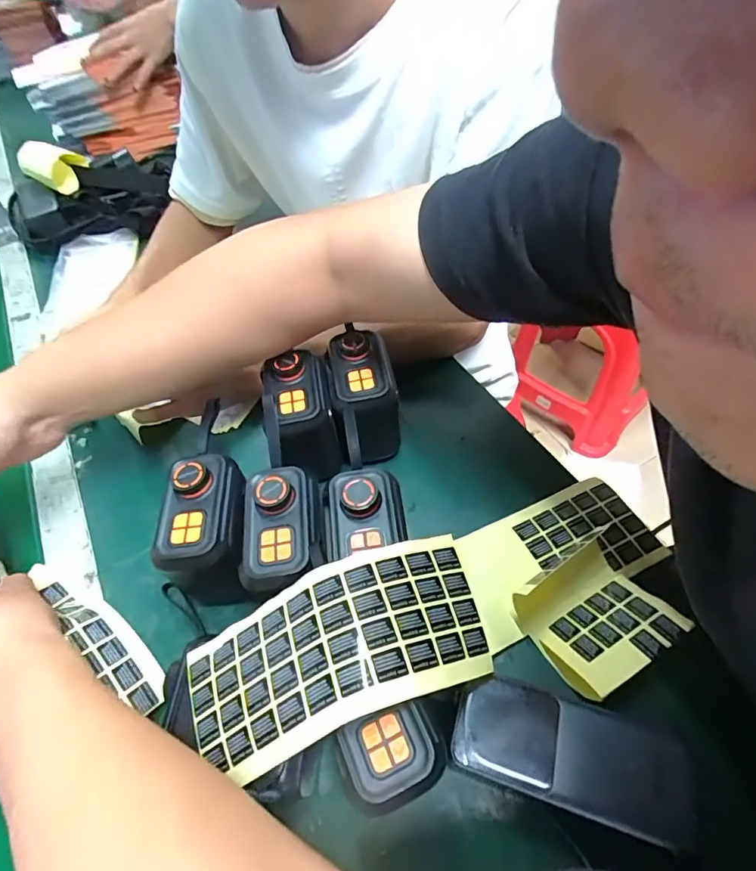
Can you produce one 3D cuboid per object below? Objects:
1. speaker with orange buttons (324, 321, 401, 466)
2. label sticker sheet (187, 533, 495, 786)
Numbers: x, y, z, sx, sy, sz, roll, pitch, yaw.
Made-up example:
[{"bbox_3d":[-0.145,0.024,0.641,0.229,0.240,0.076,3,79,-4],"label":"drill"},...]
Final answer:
[{"bbox_3d":[-0.013,-0.036,0.426,0.053,0.093,0.080,-14,56,-4],"label":"speaker with orange buttons"},{"bbox_3d":[-0.026,0.123,0.277,0.179,0.046,0.084,-20,57,-8],"label":"label sticker sheet"}]

